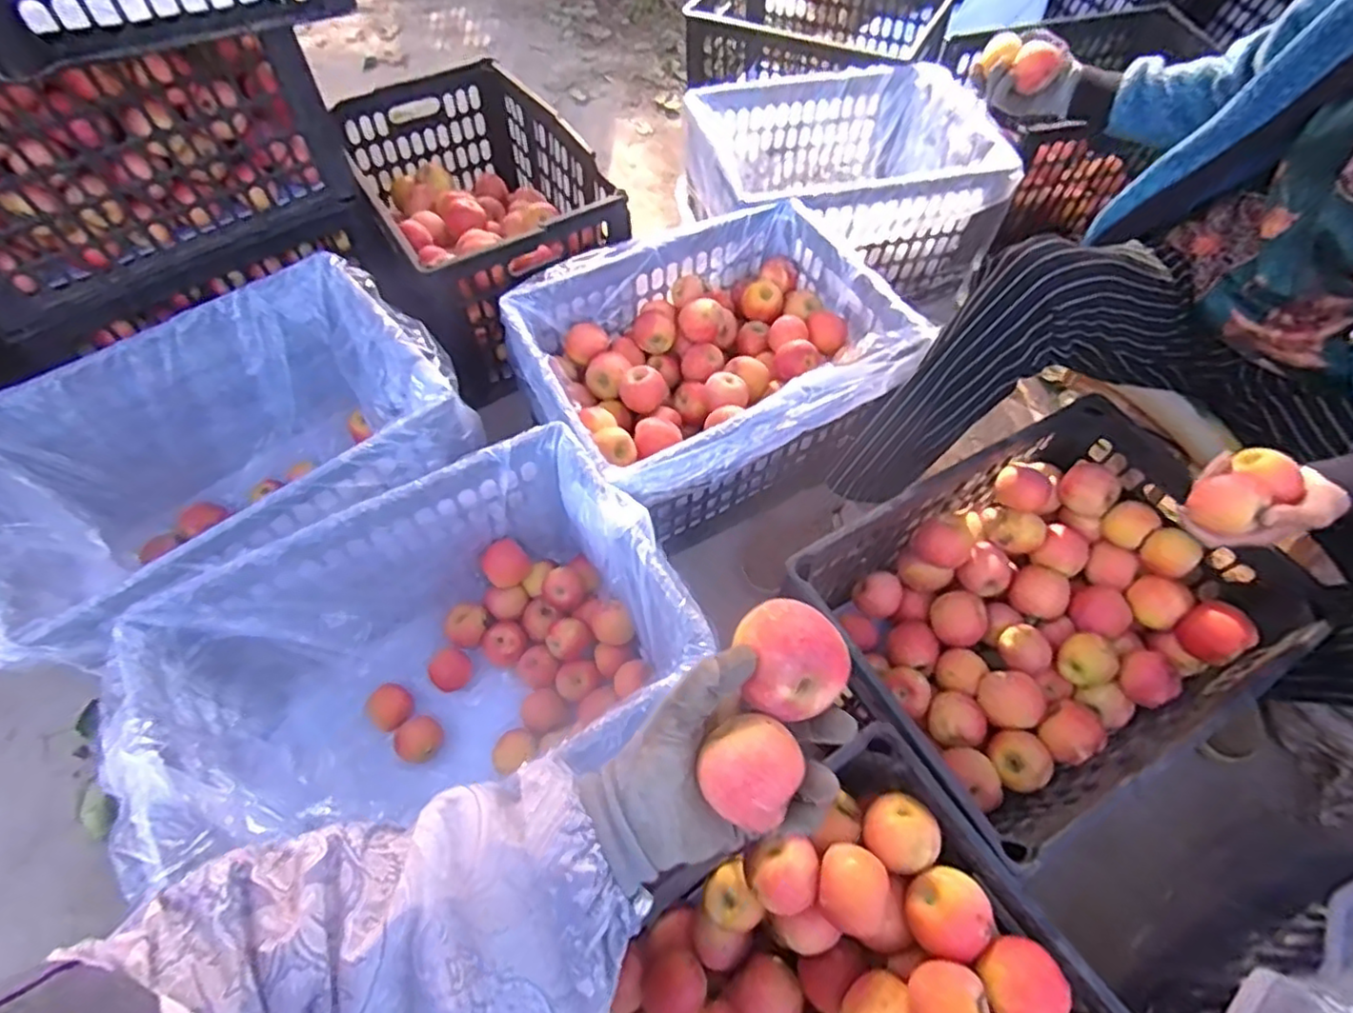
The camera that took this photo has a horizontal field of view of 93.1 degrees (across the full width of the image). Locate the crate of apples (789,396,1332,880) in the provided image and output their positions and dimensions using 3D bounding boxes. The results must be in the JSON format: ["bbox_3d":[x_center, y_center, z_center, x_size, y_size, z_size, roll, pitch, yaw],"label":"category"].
[{"bbox_3d":[0.405,0.128,0.754,0.501,0.232,0.337,-27,66,-17],"label":"crate of apples"}]

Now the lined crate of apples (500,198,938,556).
[{"bbox_3d":[0.058,-0.197,0.943,0.524,0.237,0.387,-25,65,-16],"label":"lined crate of apples"}]

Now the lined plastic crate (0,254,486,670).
[{"bbox_3d":[-0.550,-0.041,0.849,0.368,0.265,0.514,41,67,18],"label":"lined plastic crate"}]

